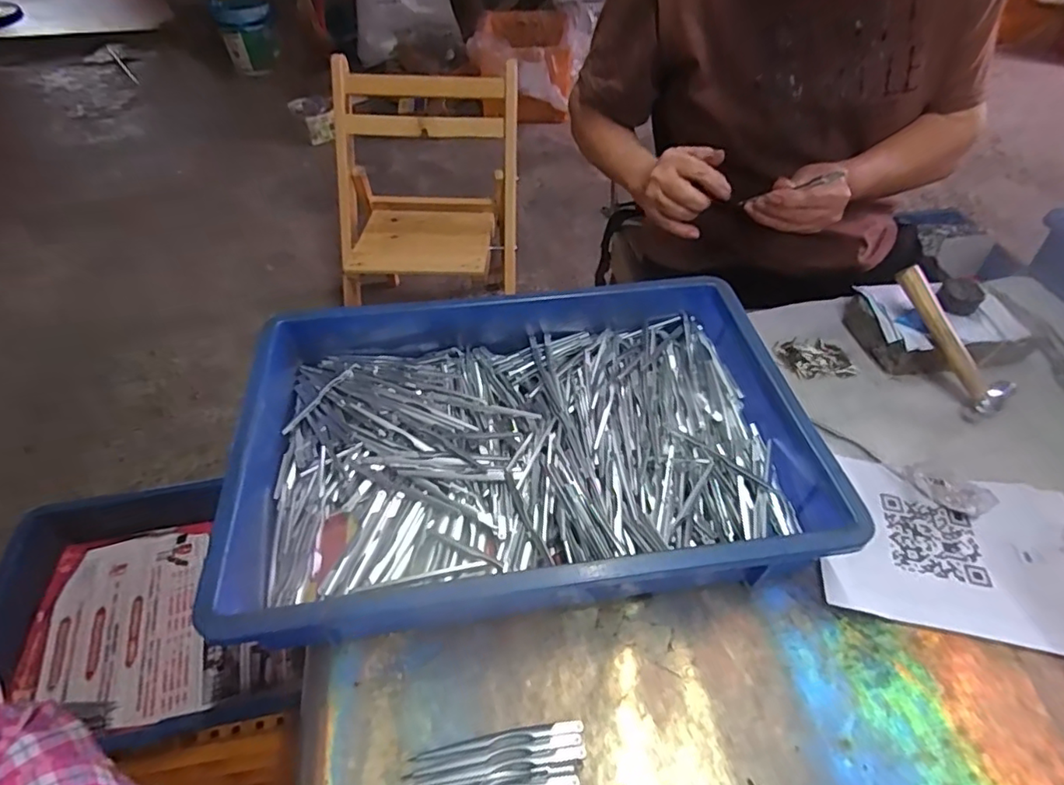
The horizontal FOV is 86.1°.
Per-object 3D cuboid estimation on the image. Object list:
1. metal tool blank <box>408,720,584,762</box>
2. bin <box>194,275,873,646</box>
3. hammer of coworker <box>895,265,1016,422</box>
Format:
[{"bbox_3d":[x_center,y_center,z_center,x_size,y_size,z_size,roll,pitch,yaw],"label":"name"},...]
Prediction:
[{"bbox_3d":[-0.022,0.222,0.363,0.108,0.004,0.008,-7,48,-6],"label":"metal tool blank"},{"bbox_3d":[-0.004,0.042,0.477,0.434,0.082,0.289,-7,48,-6],"label":"bin"},{"bbox_3d":[0.405,-0.052,0.548,0.059,0.022,0.159,-30,88,-26],"label":"hammer of coworker"}]

